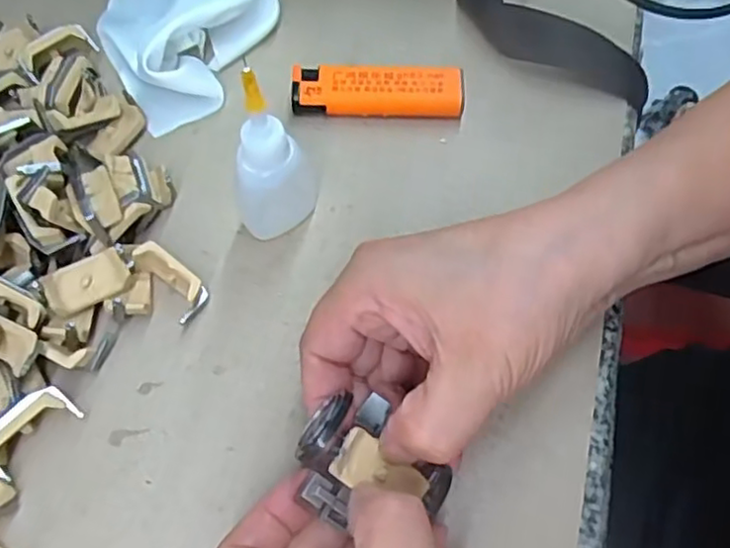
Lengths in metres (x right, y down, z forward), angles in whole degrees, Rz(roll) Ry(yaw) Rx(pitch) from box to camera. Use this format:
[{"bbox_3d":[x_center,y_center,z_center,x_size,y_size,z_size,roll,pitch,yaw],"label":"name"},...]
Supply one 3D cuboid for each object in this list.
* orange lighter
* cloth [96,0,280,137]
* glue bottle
[{"bbox_3d":[0.006,-0.086,0.325,0.080,0.014,0.021,1,66,-1],"label":"orange lighter"},{"bbox_3d":[-0.092,-0.135,0.337,0.083,0.026,0.115,-28,70,-13],"label":"cloth"},{"bbox_3d":[-0.036,-0.048,0.265,0.031,0.090,0.031,-8,67,-5],"label":"glue bottle"}]

